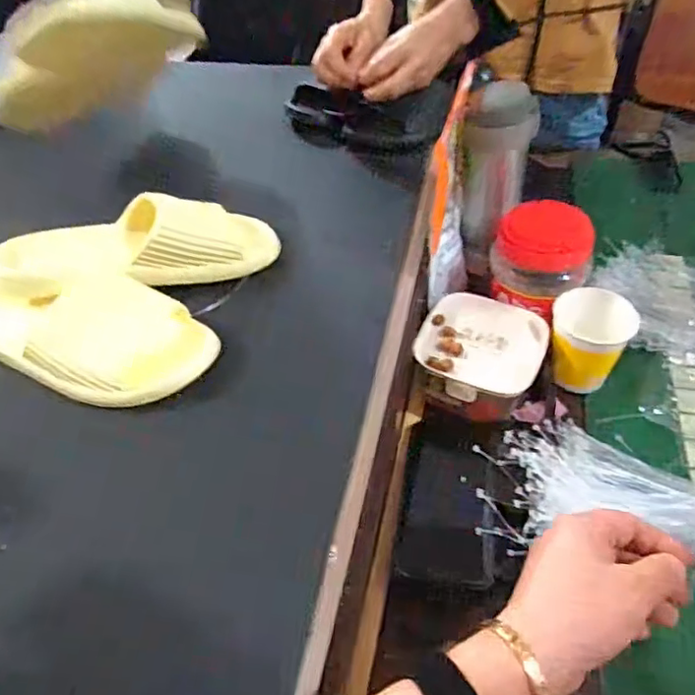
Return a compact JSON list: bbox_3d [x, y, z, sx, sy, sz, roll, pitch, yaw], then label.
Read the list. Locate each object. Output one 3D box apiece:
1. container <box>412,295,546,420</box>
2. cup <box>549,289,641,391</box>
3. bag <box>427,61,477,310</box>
[{"bbox_3d":[0.125,0.018,0.575,0.110,0.075,0.117,17,50,19],"label":"container"},{"bbox_3d":[0.227,-0.006,0.564,0.071,0.076,0.079,22,52,24],"label":"cup"},{"bbox_3d":[0.107,-0.141,0.587,0.037,0.187,0.147,6,47,10],"label":"bag"}]

